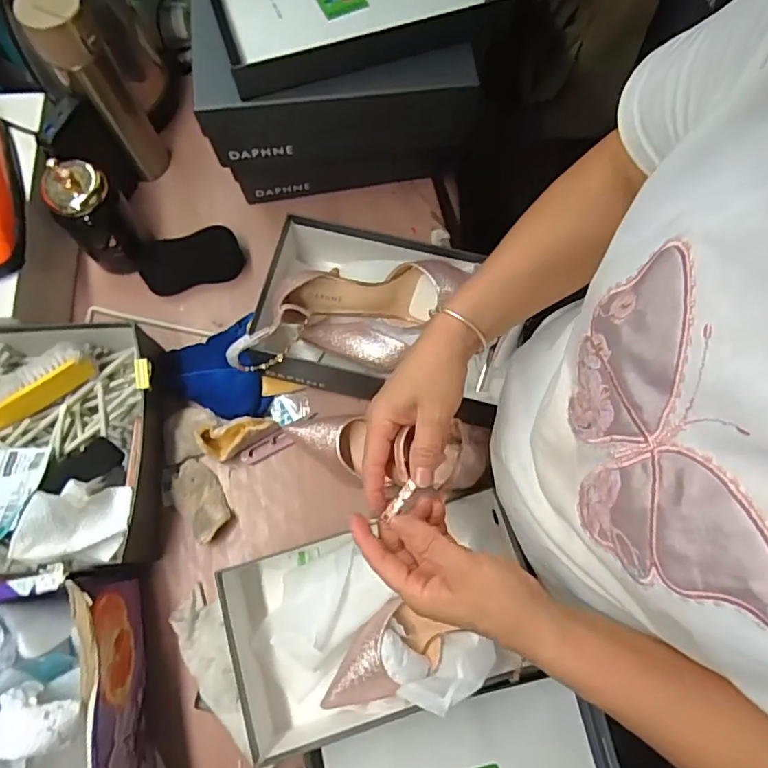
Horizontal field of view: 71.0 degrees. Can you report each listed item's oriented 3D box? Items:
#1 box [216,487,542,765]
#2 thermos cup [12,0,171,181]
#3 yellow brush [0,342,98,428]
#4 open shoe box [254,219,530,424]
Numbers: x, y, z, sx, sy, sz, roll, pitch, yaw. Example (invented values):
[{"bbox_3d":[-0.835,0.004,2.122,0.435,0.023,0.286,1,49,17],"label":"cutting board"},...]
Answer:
[{"bbox_3d":[-0.006,0.240,0.557,0.311,0.092,0.181,-16,75,-6],"label":"box"},{"bbox_3d":[-0.333,-0.344,0.645,0.068,0.242,0.058,-32,77,-10],"label":"thermos cup"},{"bbox_3d":[-0.417,0.034,0.574,0.219,0.053,0.042,-39,79,-11],"label":"yellow brush"},{"bbox_3d":[-0.009,-0.083,0.635,0.274,0.102,0.189,10,74,1],"label":"open shoe box"}]

